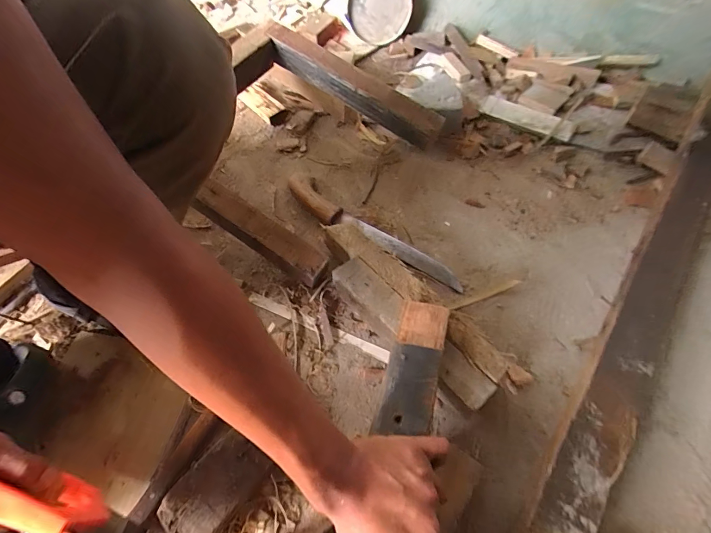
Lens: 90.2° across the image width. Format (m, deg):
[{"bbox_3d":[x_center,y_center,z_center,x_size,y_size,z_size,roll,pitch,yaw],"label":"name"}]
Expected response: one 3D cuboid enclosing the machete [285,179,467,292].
[{"bbox_3d":[0.016,-0.056,0.594,0.349,0.028,0.050,31,65,20],"label":"machete"}]

